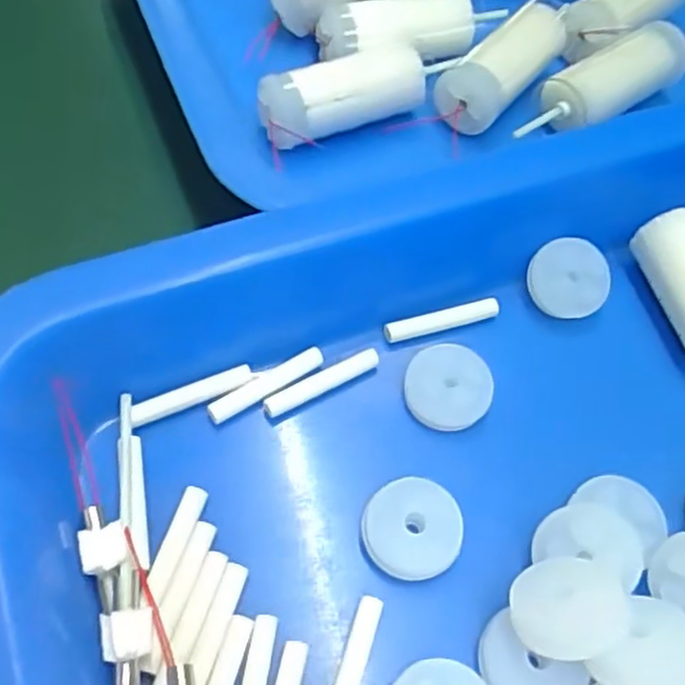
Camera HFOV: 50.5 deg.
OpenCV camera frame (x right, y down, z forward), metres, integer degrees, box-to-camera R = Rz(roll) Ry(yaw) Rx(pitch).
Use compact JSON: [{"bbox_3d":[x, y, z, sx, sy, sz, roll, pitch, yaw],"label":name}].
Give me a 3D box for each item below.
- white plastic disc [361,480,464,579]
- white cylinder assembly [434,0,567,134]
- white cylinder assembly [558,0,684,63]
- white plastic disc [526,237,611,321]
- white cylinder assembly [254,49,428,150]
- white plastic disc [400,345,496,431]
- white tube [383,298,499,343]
[{"bbox_3d":[0.015,0.039,0.155,0.021,0.005,0.020,2,58,-3],"label":"white plastic disc"},{"bbox_3d":[0.053,-0.089,0.230,0.019,0.016,0.056,37,63,18],"label":"white cylinder assembly"},{"bbox_3d":[0.096,-0.114,0.248,0.059,0.016,0.016,-34,66,-22],"label":"white cylinder assembly"},{"bbox_3d":[0.059,-0.017,0.191,0.020,0.004,0.020,0,92,5],"label":"white plastic disc"},{"bbox_3d":[0.000,-0.076,0.218,0.049,0.018,0.017,-20,62,-15],"label":"white cylinder assembly"},{"bbox_3d":[0.026,0.011,0.176,0.020,0.004,0.021,11,76,11],"label":"white plastic disc"},{"bbox_3d":[0.026,-0.006,0.187,0.031,0.004,0.005,-14,60,-12],"label":"white tube"}]

